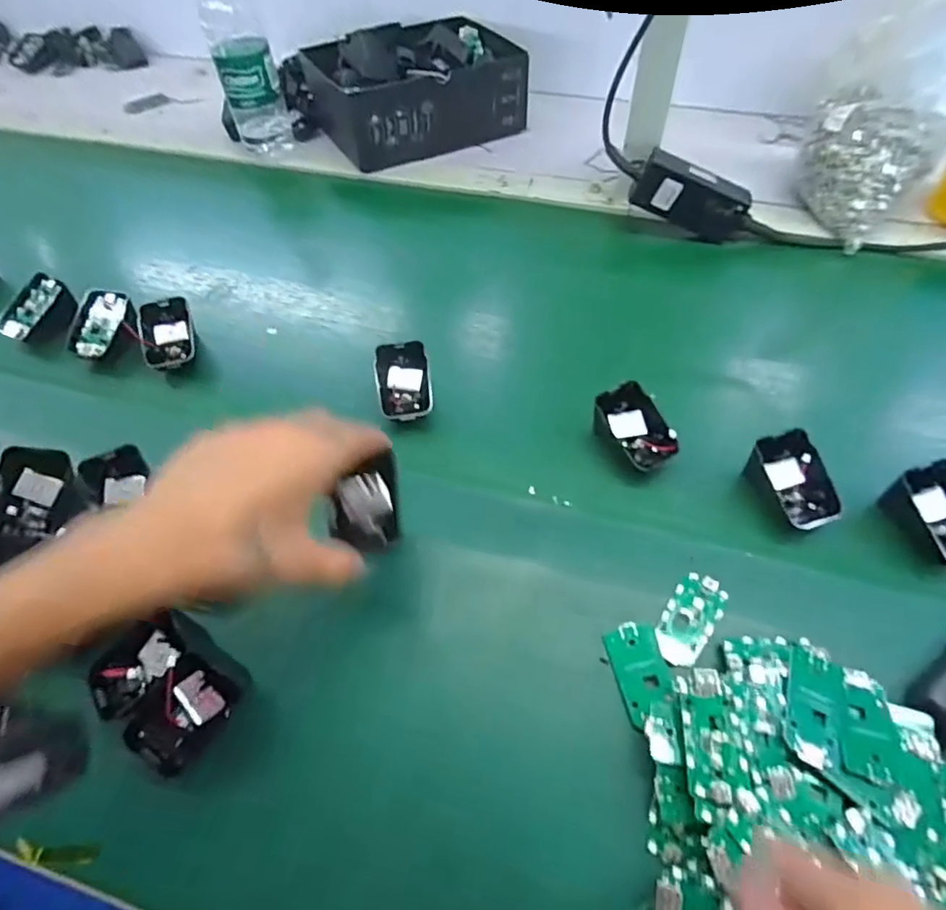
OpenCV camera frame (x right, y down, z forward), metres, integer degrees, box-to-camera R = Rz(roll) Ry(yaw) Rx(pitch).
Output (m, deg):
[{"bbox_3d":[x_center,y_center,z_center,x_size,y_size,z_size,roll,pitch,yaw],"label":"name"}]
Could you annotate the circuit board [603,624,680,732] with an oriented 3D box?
[{"bbox_3d":[0.105,0.134,0.357,0.033,0.004,0.058,-16,58,2],"label":"circuit board"}]

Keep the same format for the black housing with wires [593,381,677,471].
[{"bbox_3d":[0.128,-0.018,0.450,0.045,0.038,0.064,-30,59,-19],"label":"black housing with wires"}]

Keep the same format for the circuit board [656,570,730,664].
[{"bbox_3d":[0.141,0.106,0.373,0.030,0.005,0.062,32,61,22],"label":"circuit board"}]

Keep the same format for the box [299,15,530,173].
[{"bbox_3d":[-0.067,-0.479,0.753,0.264,0.090,0.173,-22,57,-14],"label":"box"}]

